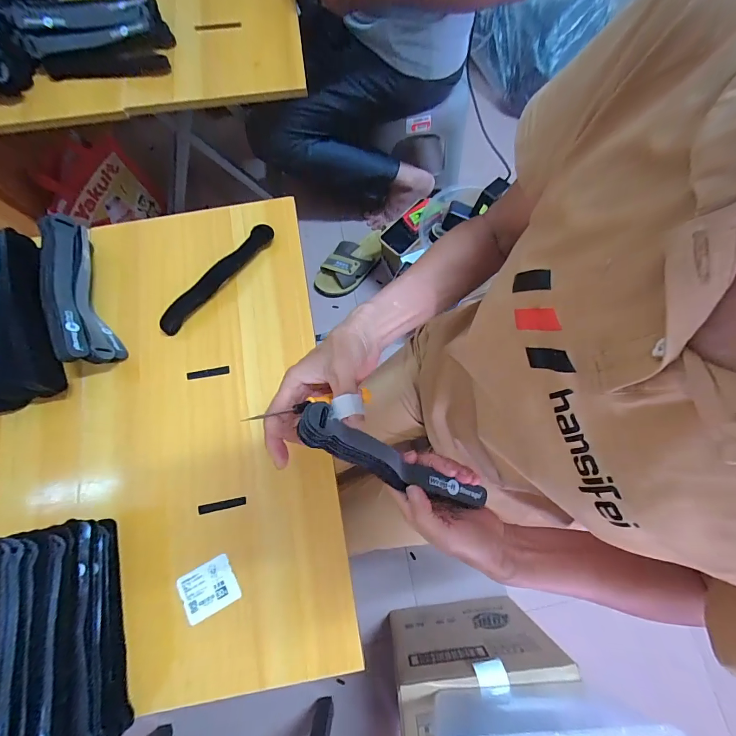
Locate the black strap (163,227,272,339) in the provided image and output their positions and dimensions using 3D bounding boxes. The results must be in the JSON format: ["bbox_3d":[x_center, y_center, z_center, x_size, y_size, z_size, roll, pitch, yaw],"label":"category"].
[{"bbox_3d":[-0.203,-0.122,0.472,0.023,0.021,0.194,40,78,10],"label":"black strap"}]

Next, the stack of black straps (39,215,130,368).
[{"bbox_3d":[-0.362,-0.094,0.439,0.045,0.072,0.194,-22,75,-6],"label":"stack of black straps"}]

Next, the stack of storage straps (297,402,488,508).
[{"bbox_3d":[0.027,0.083,0.298,0.190,0.017,0.032,30,74,-23],"label":"stack of storage straps"}]

